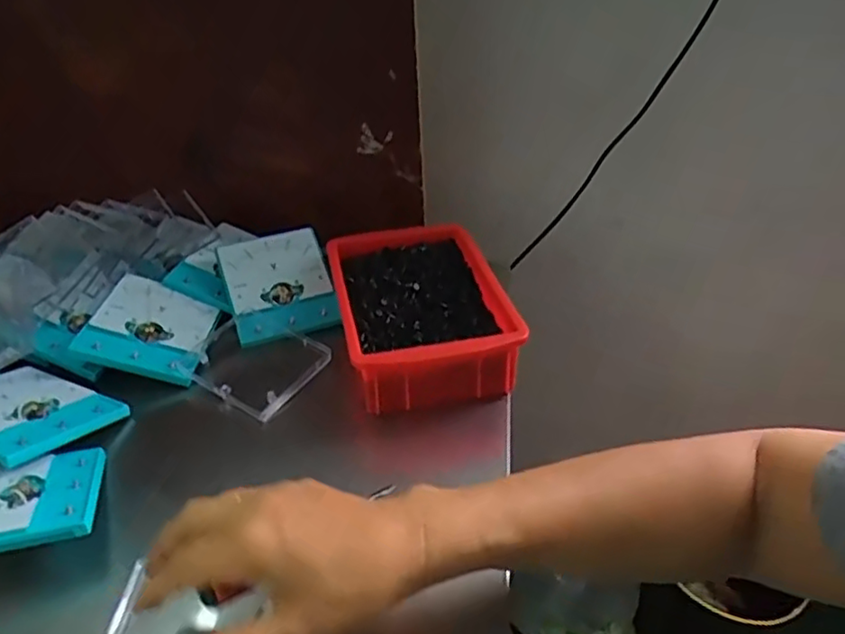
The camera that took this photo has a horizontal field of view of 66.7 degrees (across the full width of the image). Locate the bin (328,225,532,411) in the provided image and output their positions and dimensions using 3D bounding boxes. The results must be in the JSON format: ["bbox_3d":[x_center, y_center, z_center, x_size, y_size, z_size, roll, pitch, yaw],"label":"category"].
[{"bbox_3d":[-0.005,-0.006,0.558,0.130,0.061,0.195,-8,35,-10],"label":"bin"}]

